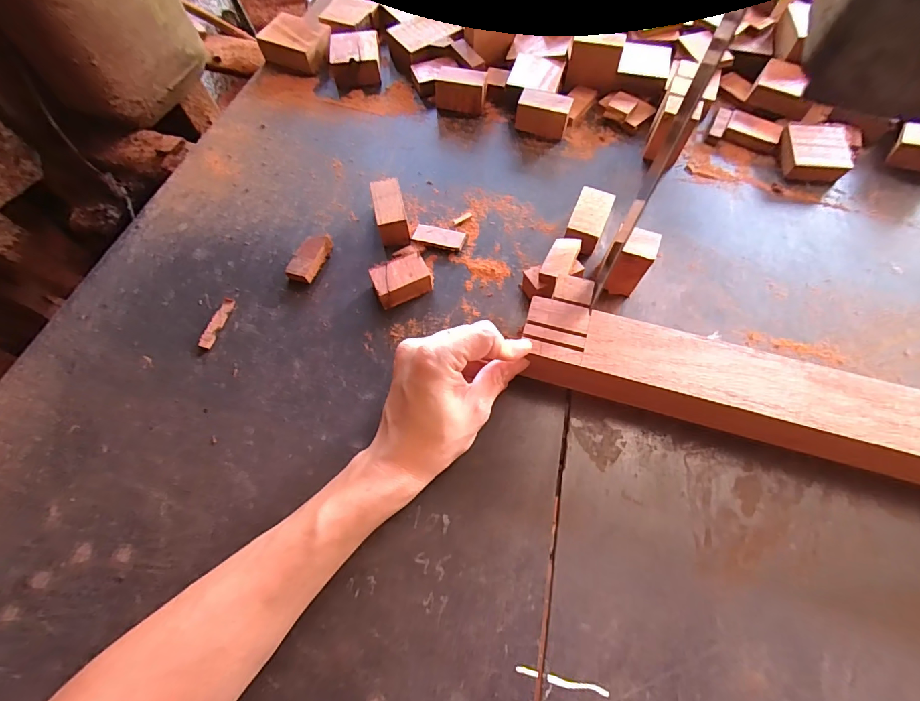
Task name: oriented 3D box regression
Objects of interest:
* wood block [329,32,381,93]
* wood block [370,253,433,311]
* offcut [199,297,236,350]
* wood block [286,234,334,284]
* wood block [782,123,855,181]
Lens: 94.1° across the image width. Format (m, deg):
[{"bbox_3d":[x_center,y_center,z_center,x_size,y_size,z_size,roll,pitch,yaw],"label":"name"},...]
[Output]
[{"bbox_3d":[-0.125,-0.348,0.516,0.057,0.032,0.066,-4,65,-1],"label":"wood block"},{"bbox_3d":[-0.053,-0.063,0.387,0.049,0.023,0.031,-23,67,-9],"label":"wood block"},{"bbox_3d":[-0.217,-0.025,0.384,0.011,0.006,0.051,13,66,7],"label":"offcut"},{"bbox_3d":[-0.143,-0.089,0.407,0.027,0.016,0.052,14,66,7],"label":"wood block"},{"bbox_3d":[0.364,-0.206,0.443,0.058,0.023,0.062,6,66,4],"label":"wood block"}]

